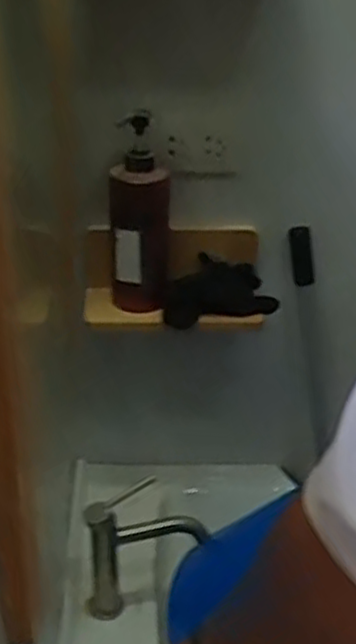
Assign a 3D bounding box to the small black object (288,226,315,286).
[{"bbox_3d":[0.165,-0.087,0.978,0.030,0.079,0.007,-11,16,-8],"label":"small black object"}]

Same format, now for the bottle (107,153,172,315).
[{"bbox_3d":[-0.045,-0.101,0.894,0.068,0.210,0.069,2,29,0],"label":"bottle"}]

